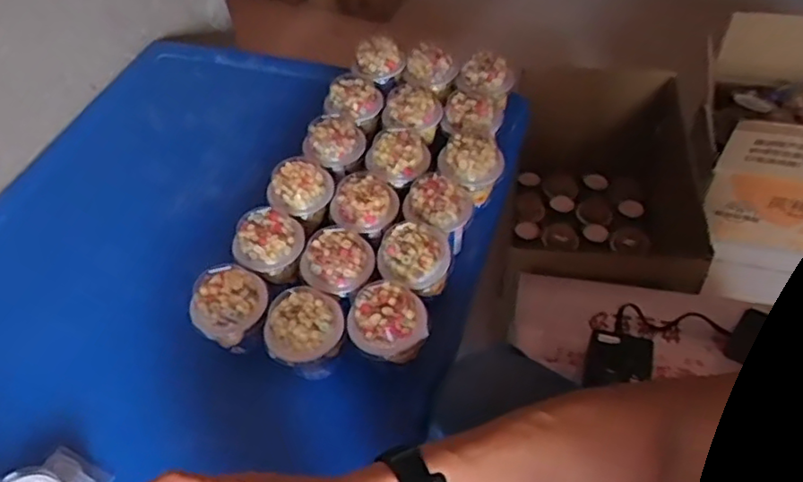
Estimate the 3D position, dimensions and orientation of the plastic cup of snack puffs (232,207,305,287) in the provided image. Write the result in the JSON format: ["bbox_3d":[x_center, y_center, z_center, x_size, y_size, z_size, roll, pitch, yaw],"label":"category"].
[{"bbox_3d":[-0.127,0.016,0.615,0.065,0.078,0.063,-3,50,3],"label":"plastic cup of snack puffs"}]

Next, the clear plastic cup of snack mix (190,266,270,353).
[{"bbox_3d":[-0.153,0.071,0.569,0.065,0.076,0.062,-3,50,3],"label":"clear plastic cup of snack mix"}]

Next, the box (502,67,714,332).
[{"bbox_3d":[0.357,-0.044,1.053,0.320,0.275,0.425,6,51,10],"label":"box"}]

